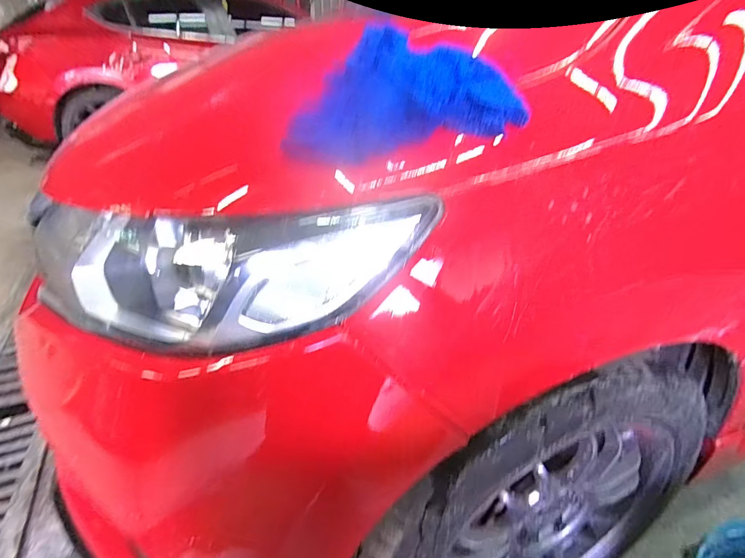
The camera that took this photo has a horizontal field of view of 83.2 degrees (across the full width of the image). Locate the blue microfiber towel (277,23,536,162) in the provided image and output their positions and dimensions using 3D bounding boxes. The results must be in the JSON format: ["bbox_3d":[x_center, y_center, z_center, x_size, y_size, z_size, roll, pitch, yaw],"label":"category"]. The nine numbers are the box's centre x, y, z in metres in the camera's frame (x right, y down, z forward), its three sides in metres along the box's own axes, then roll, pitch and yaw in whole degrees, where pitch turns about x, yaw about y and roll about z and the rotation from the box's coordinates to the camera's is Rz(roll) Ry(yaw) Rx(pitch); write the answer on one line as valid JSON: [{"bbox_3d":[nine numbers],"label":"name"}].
[{"bbox_3d":[0.030,-0.168,0.385,0.212,0.099,0.057,-3,28,-5],"label":"blue microfiber towel"}]

